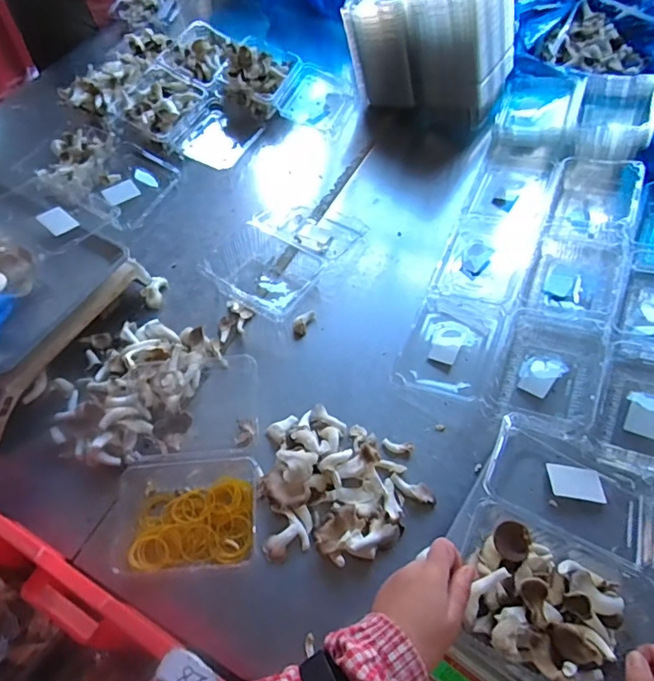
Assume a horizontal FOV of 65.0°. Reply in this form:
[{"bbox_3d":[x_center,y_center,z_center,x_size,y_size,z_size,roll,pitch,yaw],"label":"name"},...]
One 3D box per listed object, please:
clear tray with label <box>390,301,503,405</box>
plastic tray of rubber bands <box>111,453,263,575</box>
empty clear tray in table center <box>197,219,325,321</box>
[{"bbox_3d":[0.187,0.006,0.779,0.129,0.040,0.177,21,62,13],"label":"clear tray with label"},{"bbox_3d":[-0.174,0.219,0.650,0.178,0.051,0.146,-3,59,-1],"label":"plastic tray of rubber bands"},{"bbox_3d":[-0.109,-0.123,0.860,0.181,0.052,0.142,28,63,16],"label":"empty clear tray in table center"}]

